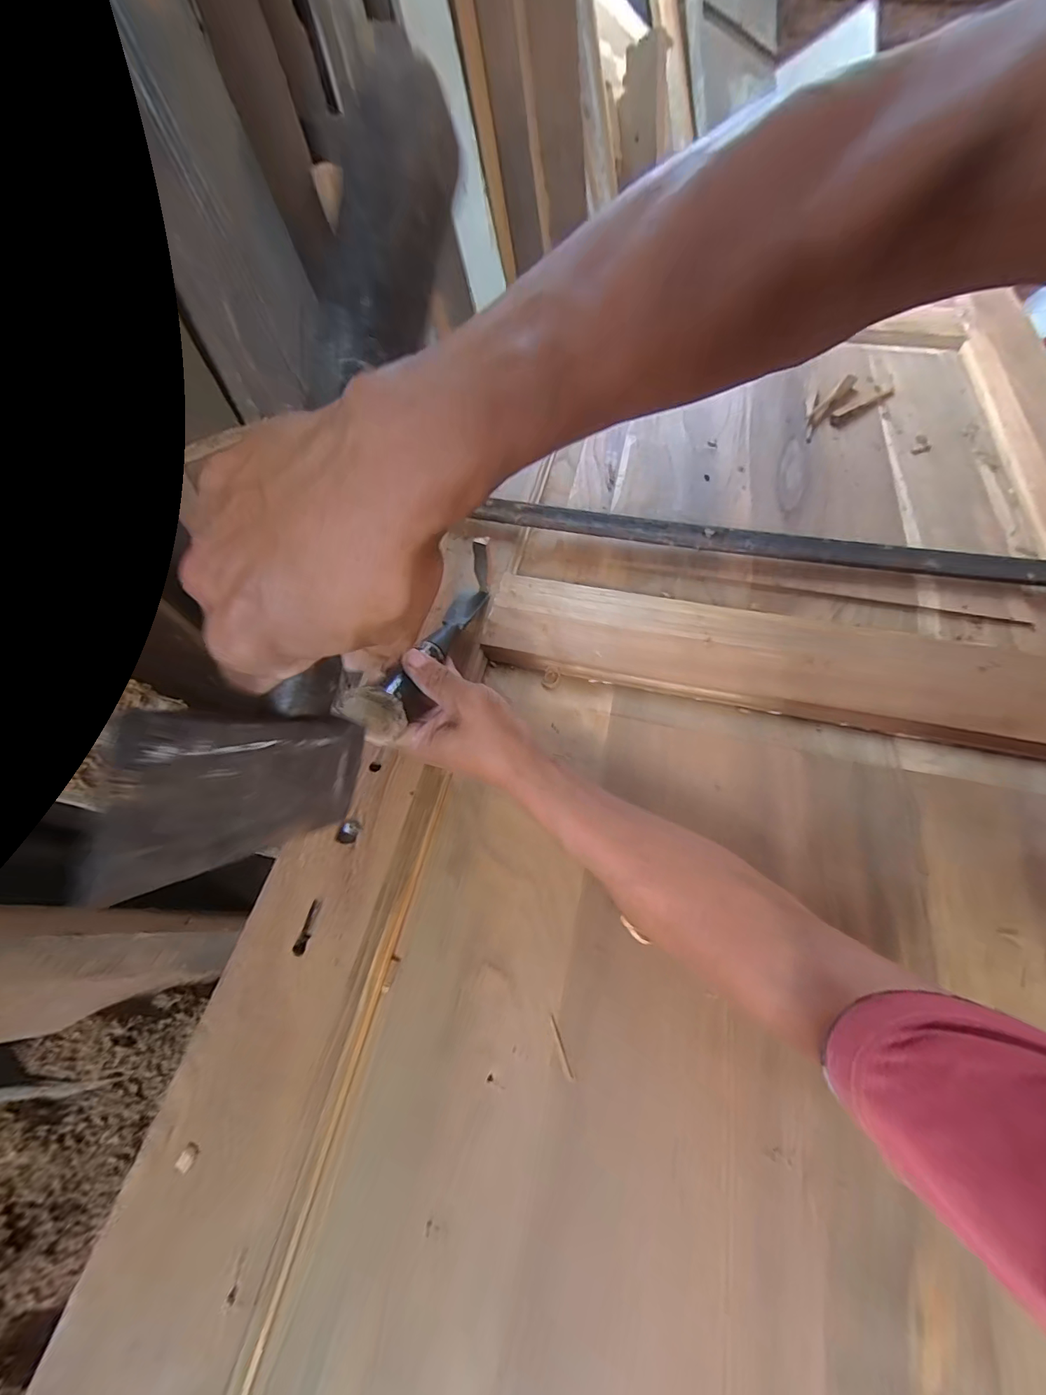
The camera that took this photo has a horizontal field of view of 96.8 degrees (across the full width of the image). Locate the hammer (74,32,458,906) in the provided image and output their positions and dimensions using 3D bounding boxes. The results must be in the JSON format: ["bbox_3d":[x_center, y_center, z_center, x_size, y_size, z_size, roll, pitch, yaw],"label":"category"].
[{"bbox_3d":[-0.083,-0.076,0.208,0.036,0.101,0.327,18,90,11],"label":"hammer"}]

